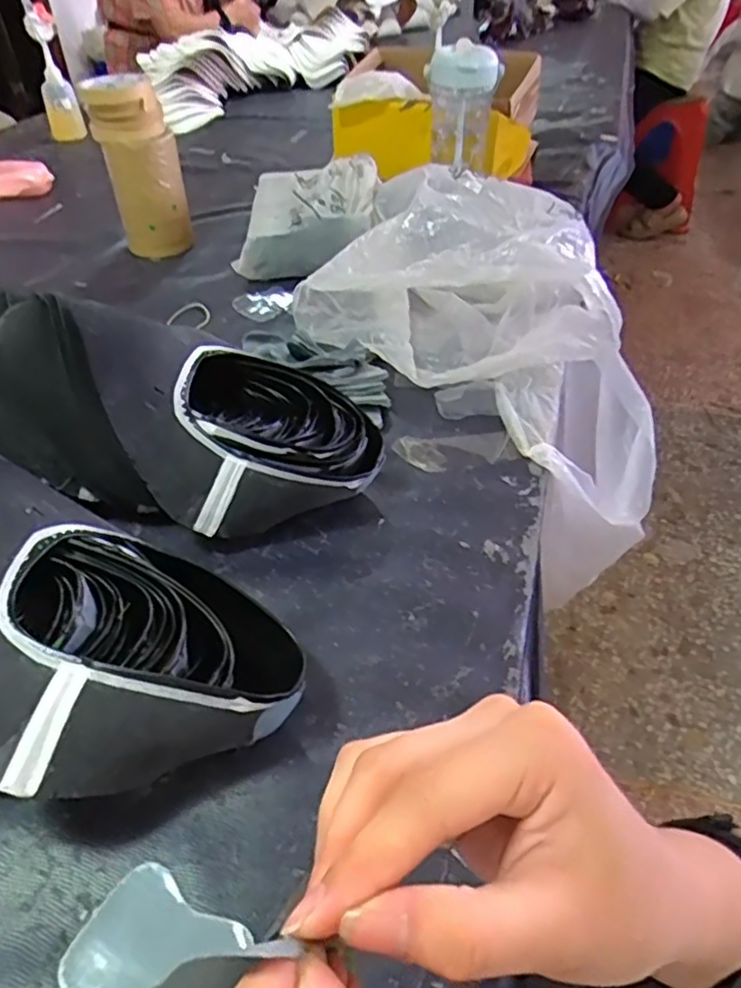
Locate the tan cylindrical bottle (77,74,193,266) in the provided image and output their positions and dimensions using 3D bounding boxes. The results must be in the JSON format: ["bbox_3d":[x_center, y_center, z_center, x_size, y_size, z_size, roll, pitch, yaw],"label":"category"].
[{"bbox_3d":[-0.303,-0.426,0.862,0.096,0.198,0.082,-20,47,-20],"label":"tan cylindrical bottle"}]

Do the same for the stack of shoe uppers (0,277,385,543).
[{"bbox_3d":[-0.241,-0.073,0.510,0.490,0.149,0.139,9,44,10],"label":"stack of shoe uppers"}]

